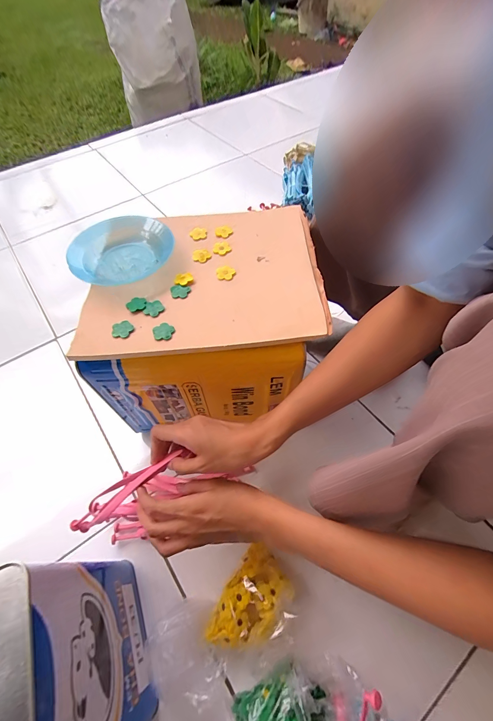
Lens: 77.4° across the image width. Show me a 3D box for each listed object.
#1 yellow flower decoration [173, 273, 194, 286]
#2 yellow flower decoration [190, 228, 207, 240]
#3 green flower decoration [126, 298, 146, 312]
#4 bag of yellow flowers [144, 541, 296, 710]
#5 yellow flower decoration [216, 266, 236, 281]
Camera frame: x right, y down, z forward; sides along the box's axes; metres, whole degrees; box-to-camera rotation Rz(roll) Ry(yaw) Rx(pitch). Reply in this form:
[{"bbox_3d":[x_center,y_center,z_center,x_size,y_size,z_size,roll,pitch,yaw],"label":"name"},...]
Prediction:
[{"bbox_3d":[-0.077,-0.099,0.376,0.023,0.008,0.017,-29,61,-16],"label":"yellow flower decoration"},{"bbox_3d":[-0.067,-0.176,0.428,0.022,0.007,0.018,-7,57,-3],"label":"yellow flower decoration"},{"bbox_3d":[-0.128,-0.065,0.358,0.022,0.005,0.019,-27,60,-14],"label":"green flower decoration"},{"bbox_3d":[-0.026,0.315,0.370,0.180,0.046,0.094,-31,62,-17],"label":"bag of yellow flowers"},{"bbox_3d":[-0.026,-0.110,0.383,0.021,0.005,0.021,-1,57,1],"label":"yellow flower decoration"}]

